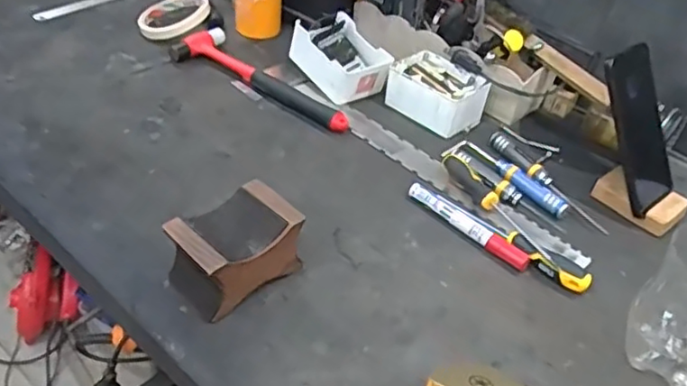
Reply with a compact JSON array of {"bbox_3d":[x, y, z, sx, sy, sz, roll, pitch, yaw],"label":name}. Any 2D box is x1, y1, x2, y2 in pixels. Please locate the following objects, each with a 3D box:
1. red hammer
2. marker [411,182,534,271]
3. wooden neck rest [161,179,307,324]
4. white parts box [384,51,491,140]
[{"bbox_3d":[-0.092,-0.135,0.732,0.250,0.022,0.074,28,45,22],"label":"red hammer"},{"bbox_3d":[0.116,0.030,0.574,0.017,0.013,0.130,-30,52,-35],"label":"marker"},{"bbox_3d":[-0.084,0.045,0.490,0.095,0.066,0.062,-28,52,-34],"label":"wooden neck rest"},{"bbox_3d":[0.109,-0.118,0.723,0.100,0.049,0.081,33,47,27],"label":"white parts box"}]

